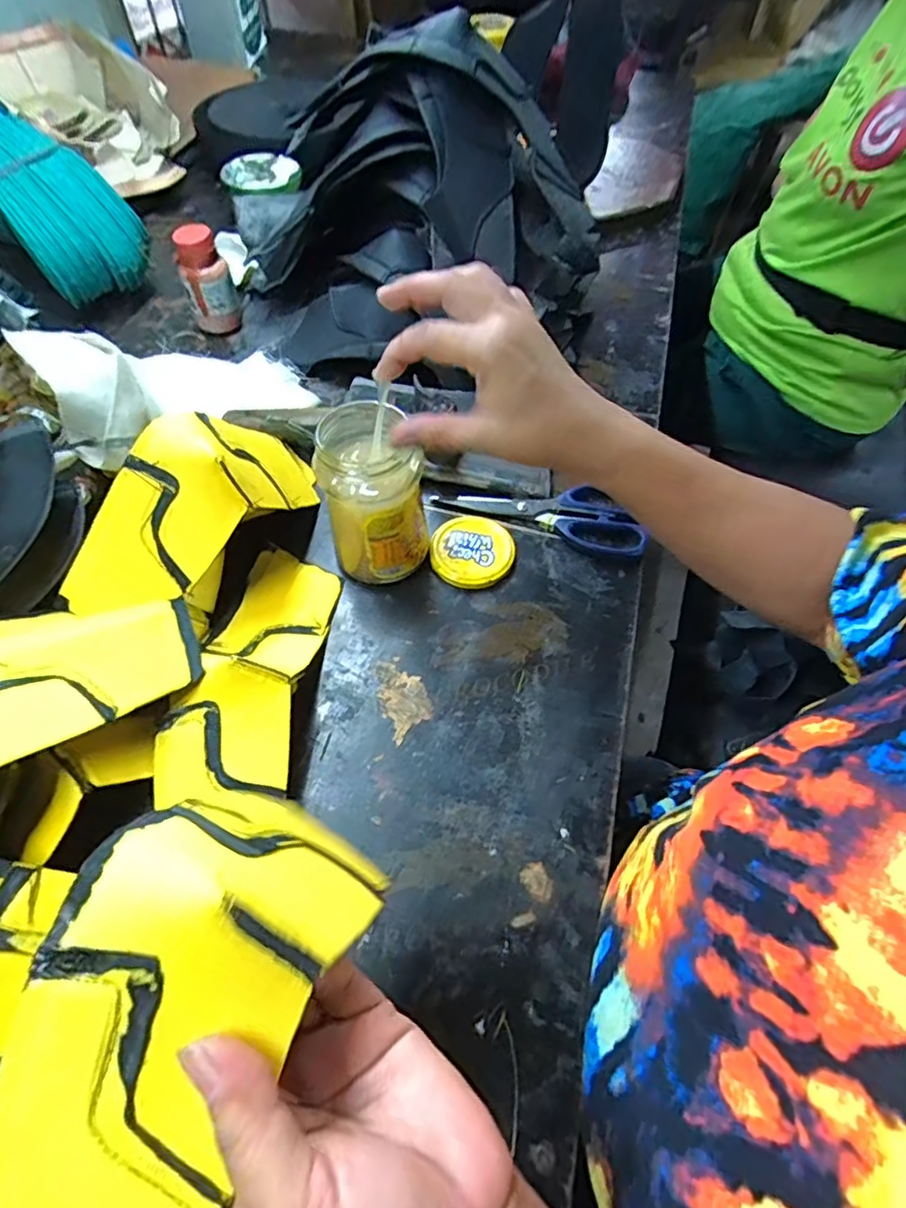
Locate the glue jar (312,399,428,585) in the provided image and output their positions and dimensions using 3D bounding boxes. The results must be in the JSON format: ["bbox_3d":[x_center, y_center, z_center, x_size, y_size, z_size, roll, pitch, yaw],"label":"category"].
[{"bbox_3d":[-0.060,-0.084,0.455,0.074,0.137,0.077,1,58,-1],"label":"glue jar"}]

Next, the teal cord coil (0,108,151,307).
[{"bbox_3d":[-0.479,-0.466,0.683,0.270,0.091,0.117,39,64,20],"label":"teal cord coil"}]

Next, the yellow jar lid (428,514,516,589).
[{"bbox_3d":[0.017,-0.045,0.509,0.071,0.015,0.070,1,58,-1],"label":"yellow jar lid"}]

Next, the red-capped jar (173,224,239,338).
[{"bbox_3d":[-0.270,-0.353,0.648,0.049,0.100,0.047,1,58,-1],"label":"red-capped jar"}]

